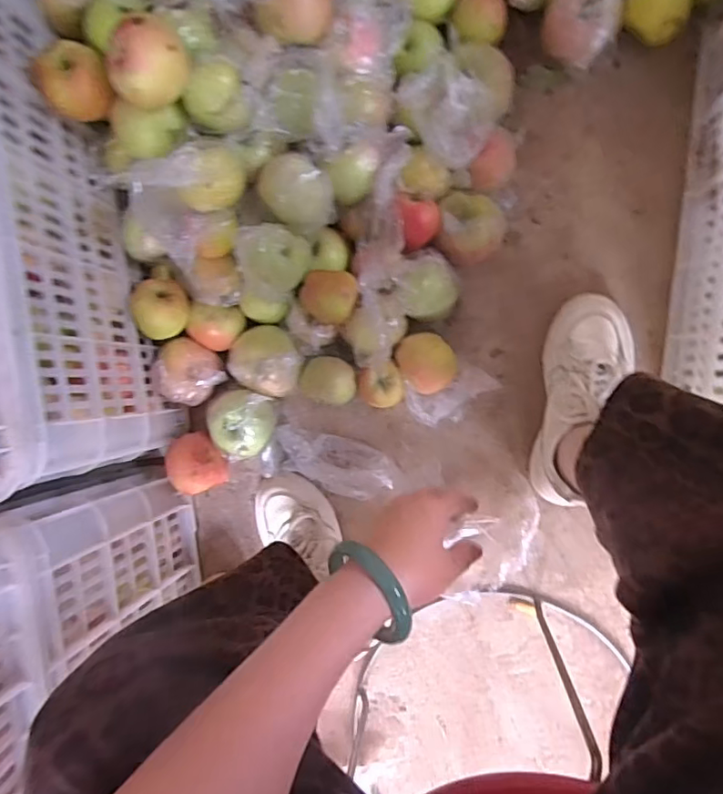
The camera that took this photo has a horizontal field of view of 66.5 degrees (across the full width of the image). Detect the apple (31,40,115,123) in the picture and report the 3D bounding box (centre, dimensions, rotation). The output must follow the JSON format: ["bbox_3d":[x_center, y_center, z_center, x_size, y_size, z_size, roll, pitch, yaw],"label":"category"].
[{"bbox_3d":[-0.283,-0.314,0.542,0.061,0.050,0.064,0,92,9],"label":"apple"}]

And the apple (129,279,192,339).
[{"bbox_3d":[-0.238,-0.106,0.655,0.067,0.063,0.068,0,92,9],"label":"apple"}]

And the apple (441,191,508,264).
[{"bbox_3d":[0.129,-0.195,0.647,0.076,0.066,0.078,2,92,9],"label":"apple"}]

